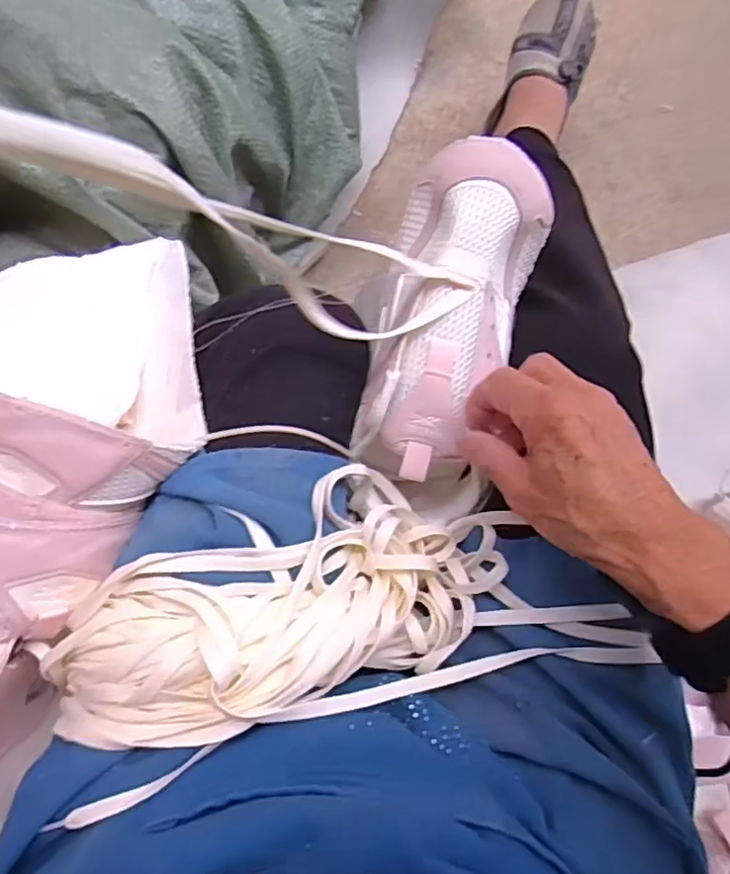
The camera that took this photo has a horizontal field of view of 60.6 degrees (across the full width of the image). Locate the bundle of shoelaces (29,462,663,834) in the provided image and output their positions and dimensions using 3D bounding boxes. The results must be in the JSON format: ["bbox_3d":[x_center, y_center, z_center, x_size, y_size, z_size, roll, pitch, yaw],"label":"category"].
[{"bbox_3d":[-0.025,0.090,0.348,0.305,0.082,0.132,-14,90,-4],"label":"bundle of shoelaces"}]

